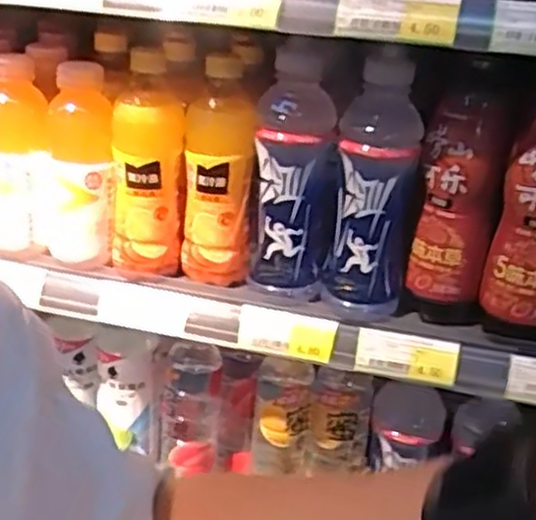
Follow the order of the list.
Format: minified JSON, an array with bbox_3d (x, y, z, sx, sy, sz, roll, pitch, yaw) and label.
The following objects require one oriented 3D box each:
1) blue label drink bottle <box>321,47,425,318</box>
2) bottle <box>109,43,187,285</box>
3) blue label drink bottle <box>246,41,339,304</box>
[{"bbox_3d":[0.090,-0.068,0.644,0.068,0.214,0.071,8,28,10],"label":"blue label drink bottle"},{"bbox_3d":[-0.111,-0.083,0.675,0.068,0.188,0.056,-2,28,-8],"label":"bottle"},{"bbox_3d":[0.023,-0.076,0.664,0.071,0.206,0.058,4,28,3],"label":"blue label drink bottle"}]

